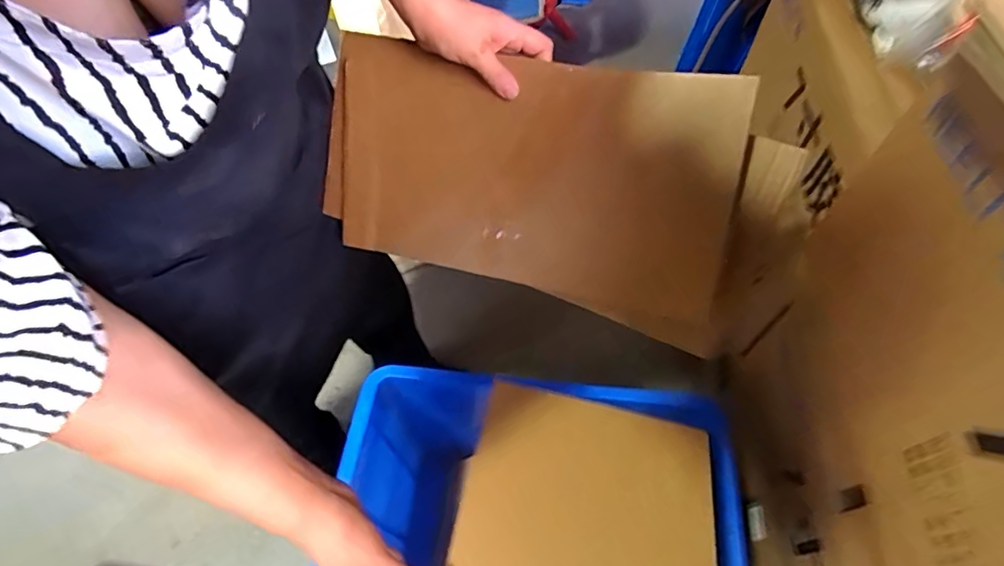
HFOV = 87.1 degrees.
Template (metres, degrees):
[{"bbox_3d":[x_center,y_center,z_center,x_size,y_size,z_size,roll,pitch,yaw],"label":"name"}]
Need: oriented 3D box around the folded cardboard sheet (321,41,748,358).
[{"bbox_3d":[0.002,-0.105,0.522,0.423,0.218,0.015,18,17,22],"label":"folded cardboard sheet"}]

